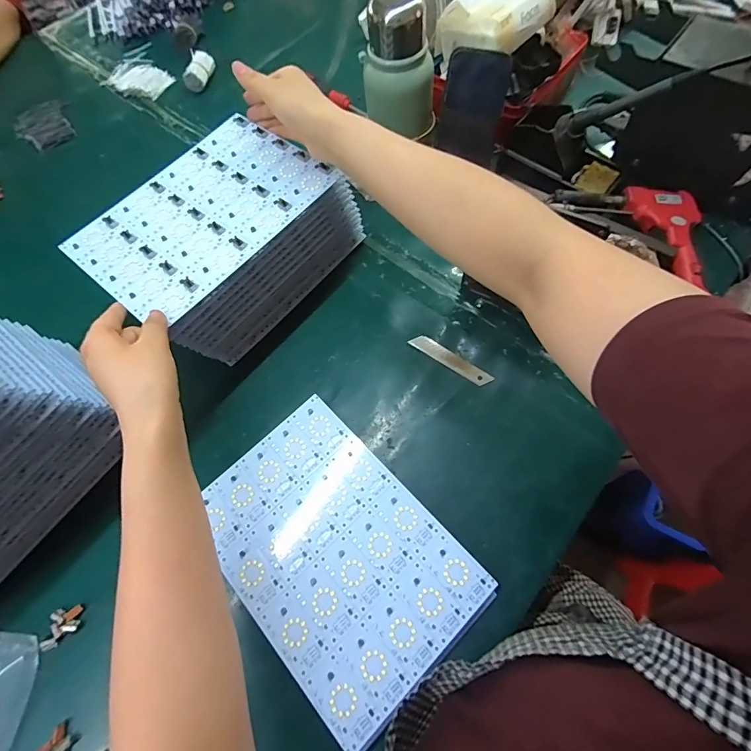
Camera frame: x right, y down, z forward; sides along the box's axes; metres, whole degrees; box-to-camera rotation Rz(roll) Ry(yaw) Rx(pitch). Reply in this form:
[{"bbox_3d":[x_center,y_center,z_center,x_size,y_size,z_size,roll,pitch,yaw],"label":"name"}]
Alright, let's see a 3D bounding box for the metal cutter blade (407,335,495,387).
[{"bbox_3d":[0.085,-0.018,0.461,0.099,0.004,0.019,34,78,17],"label":"metal cutter blade"}]

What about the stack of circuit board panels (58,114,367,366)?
[{"bbox_3d":[-0.161,-0.146,0.455,0.156,0.118,0.245,37,72,17],"label":"stack of circuit board panels"}]

